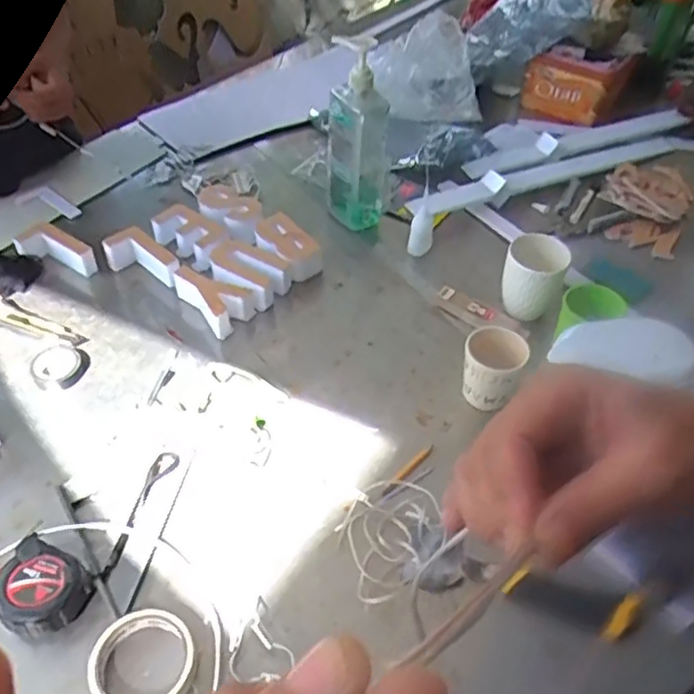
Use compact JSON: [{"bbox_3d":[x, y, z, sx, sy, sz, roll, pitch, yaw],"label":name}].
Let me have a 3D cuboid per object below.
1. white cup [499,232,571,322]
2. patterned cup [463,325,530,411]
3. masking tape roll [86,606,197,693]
[{"bbox_3d":[0.253,-0.096,0.902,0.080,0.089,0.090,21,50,15],"label":"white cup"},{"bbox_3d":[0.175,0.026,0.803,0.071,0.076,0.073,2,48,-2],"label":"patterned cup"},{"bbox_3d":[-0.184,0.286,0.598,0.094,0.023,0.092,1,44,-1],"label":"masking tape roll"}]

